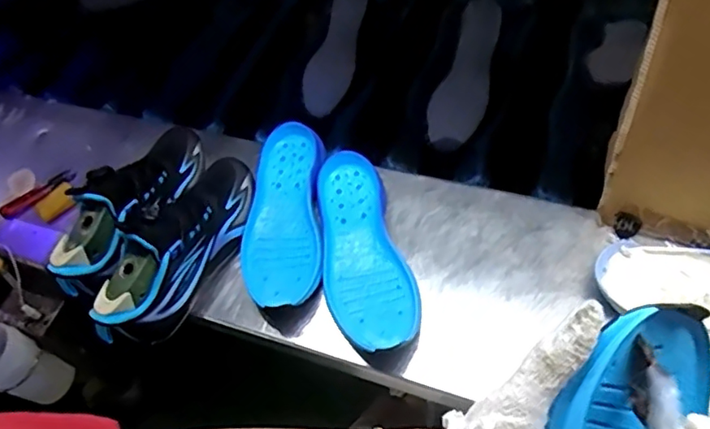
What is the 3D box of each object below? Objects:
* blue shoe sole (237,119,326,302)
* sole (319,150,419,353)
[{"bbox_3d":[-0.080,-0.007,0.642,0.087,0.028,0.228,-2,52,1],"label":"blue shoe sole"},{"bbox_3d":[0.005,0.032,0.612,0.085,0.030,0.231,-11,52,-7],"label":"sole"}]

